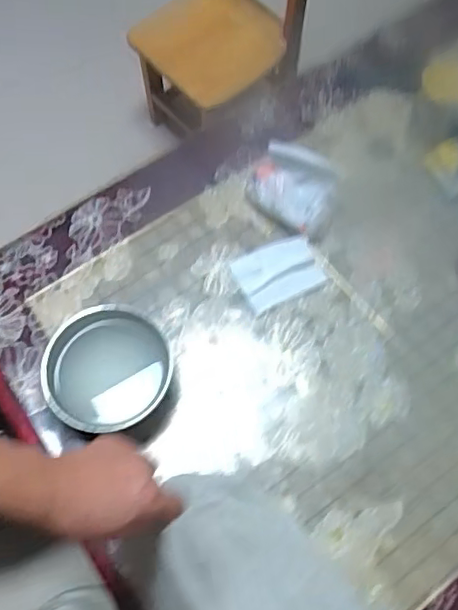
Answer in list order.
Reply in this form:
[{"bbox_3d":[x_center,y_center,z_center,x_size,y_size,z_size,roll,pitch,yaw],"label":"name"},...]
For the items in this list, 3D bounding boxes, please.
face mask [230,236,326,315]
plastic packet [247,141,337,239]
[{"bbox_3d":[0.069,-0.048,0.835,0.112,0.015,0.085,-25,68,-10],"label":"face mask"},{"bbox_3d":[0.096,-0.171,0.858,0.127,0.077,0.103,29,69,13],"label":"plastic packet"}]

